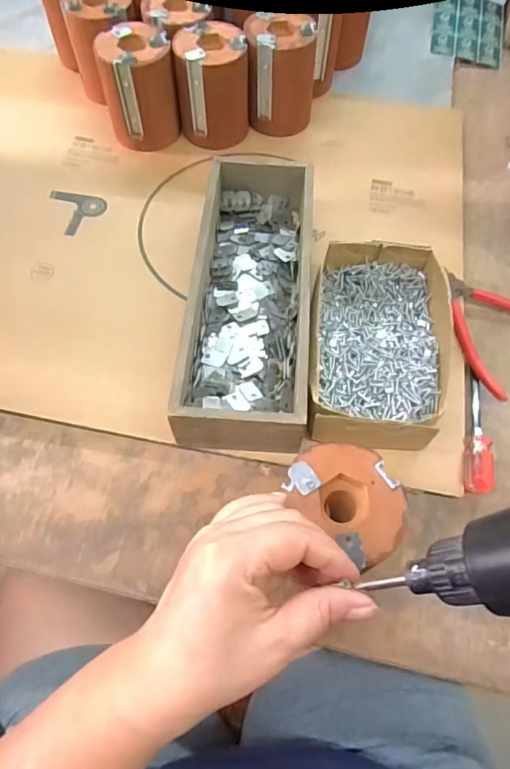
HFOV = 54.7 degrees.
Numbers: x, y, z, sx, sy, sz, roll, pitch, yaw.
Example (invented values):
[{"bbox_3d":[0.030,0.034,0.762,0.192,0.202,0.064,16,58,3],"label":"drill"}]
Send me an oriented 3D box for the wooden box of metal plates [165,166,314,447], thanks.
[{"bbox_3d":[-0.003,-0.081,0.448,0.099,0.069,0.296,4,63,1],"label":"wooden box of metal plates"}]

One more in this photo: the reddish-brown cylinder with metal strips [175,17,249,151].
[{"bbox_3d":[-0.047,-0.335,0.560,0.076,0.101,0.073,1,63,0],"label":"reddish-brown cylinder with metal strips"}]

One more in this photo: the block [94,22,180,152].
[{"bbox_3d":[-0.127,-0.328,0.551,0.077,0.099,0.073,-5,63,-3],"label":"block"}]

